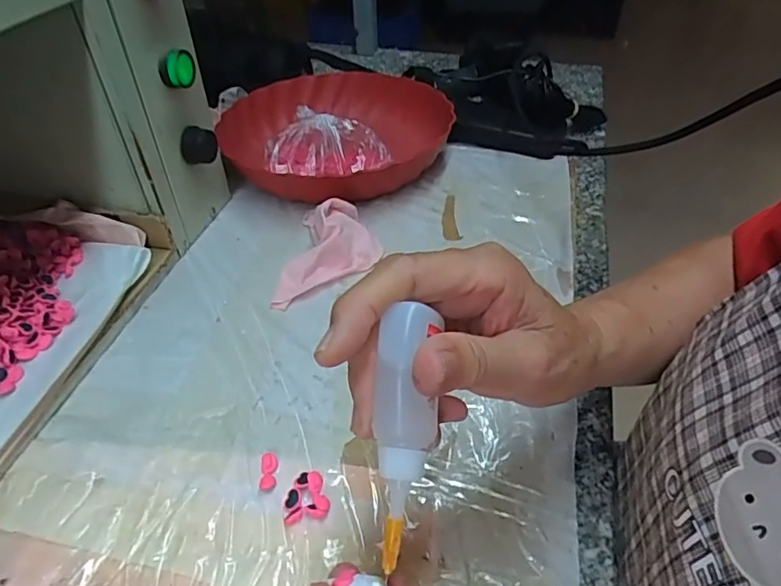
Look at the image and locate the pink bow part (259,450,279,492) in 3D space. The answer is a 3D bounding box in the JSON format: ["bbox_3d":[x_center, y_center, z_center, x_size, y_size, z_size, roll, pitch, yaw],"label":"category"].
[{"bbox_3d":[-0.072,0.105,0.318,0.010,0.004,0.026,-4,43,-3],"label":"pink bow part"}]

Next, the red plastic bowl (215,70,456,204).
[{"bbox_3d":[-0.068,-0.173,0.566,0.214,0.064,0.239,0,43,1],"label":"red plastic bowl"}]

